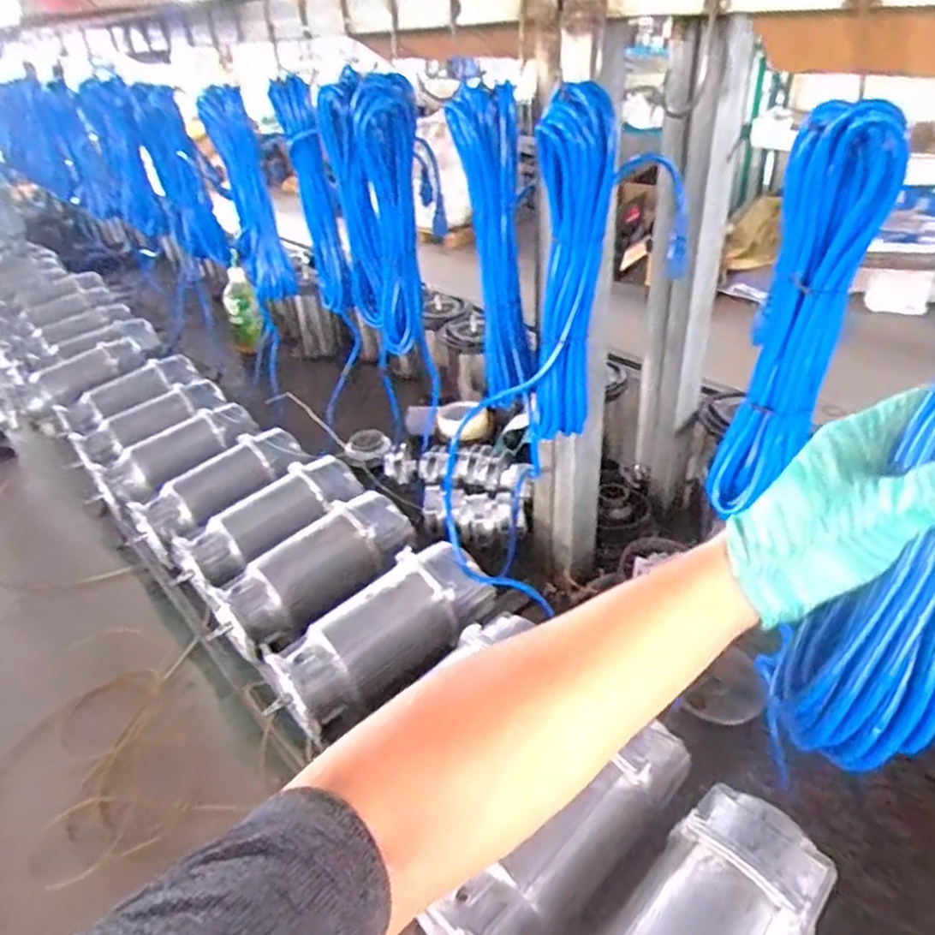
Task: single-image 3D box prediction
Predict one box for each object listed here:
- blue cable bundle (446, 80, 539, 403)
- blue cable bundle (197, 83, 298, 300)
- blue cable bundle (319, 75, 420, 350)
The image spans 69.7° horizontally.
[{"bbox_3d":[0.033,-0.241,0.773,0.077,0.338,0.045,2,36,9],"label":"blue cable bundle"},{"bbox_3d":[-0.397,-0.488,1.225,0.091,0.354,0.091,-13,36,-12],"label":"blue cable bundle"},{"bbox_3d":[-0.130,-0.360,0.974,0.078,0.346,0.168,-23,39,-24],"label":"blue cable bundle"}]

